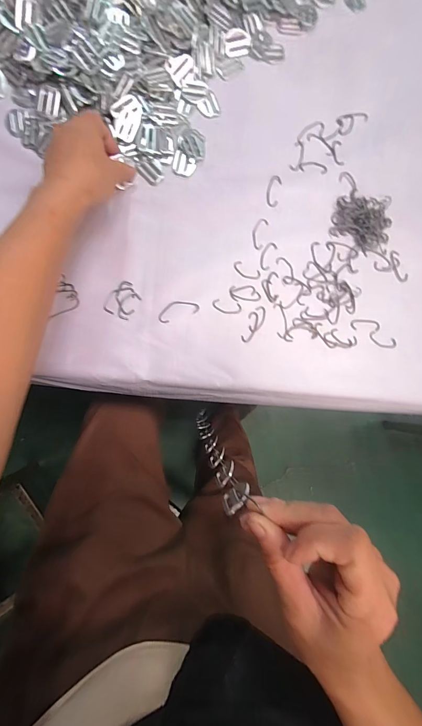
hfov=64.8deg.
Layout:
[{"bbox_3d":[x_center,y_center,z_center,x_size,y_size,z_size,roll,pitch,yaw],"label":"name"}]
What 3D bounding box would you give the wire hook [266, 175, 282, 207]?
[{"bbox_3d":[0.075,-0.206,0.396,0.015,0.004,0.039,12,84,-5],"label":"wire hook"}]

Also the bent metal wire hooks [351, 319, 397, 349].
[{"bbox_3d":[0.195,-0.037,0.393,0.060,0.004,0.024,32,83,-3],"label":"bent metal wire hooks"}]

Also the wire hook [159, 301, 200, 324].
[{"bbox_3d":[-0.036,-0.060,0.370,0.047,0.004,0.020,-21,88,-8],"label":"wire hook"}]

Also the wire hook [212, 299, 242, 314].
[{"bbox_3d":[0.018,-0.063,0.377,0.033,0.004,0.014,11,84,-5],"label":"wire hook"}]

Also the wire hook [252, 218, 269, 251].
[{"bbox_3d":[0.057,-0.152,0.389,0.016,0.004,0.039,16,84,-5],"label":"wire hook"}]

